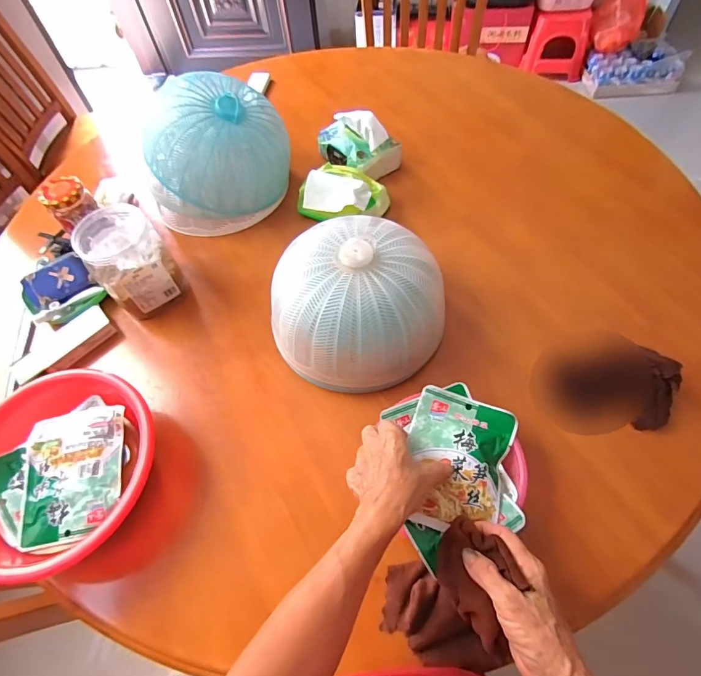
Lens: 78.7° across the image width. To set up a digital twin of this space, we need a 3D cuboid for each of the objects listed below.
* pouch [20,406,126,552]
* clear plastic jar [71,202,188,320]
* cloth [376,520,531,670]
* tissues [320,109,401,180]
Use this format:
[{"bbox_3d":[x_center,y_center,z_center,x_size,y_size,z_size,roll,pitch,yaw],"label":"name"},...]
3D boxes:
[{"bbox_3d":[-0.328,0.159,0.509,0.110,0.023,0.152,-10,59,-2],"label":"pouch"},{"bbox_3d":[-0.329,-0.115,0.641,0.106,0.122,0.112,-2,59,3],"label":"clear plastic jar"},{"bbox_3d":[0.093,0.248,0.410,0.107,0.098,0.118,2,59,6],"label":"cloth"},{"bbox_3d":[0.010,-0.365,0.787,0.097,0.076,0.145,-38,64,-17],"label":"tissues"}]

